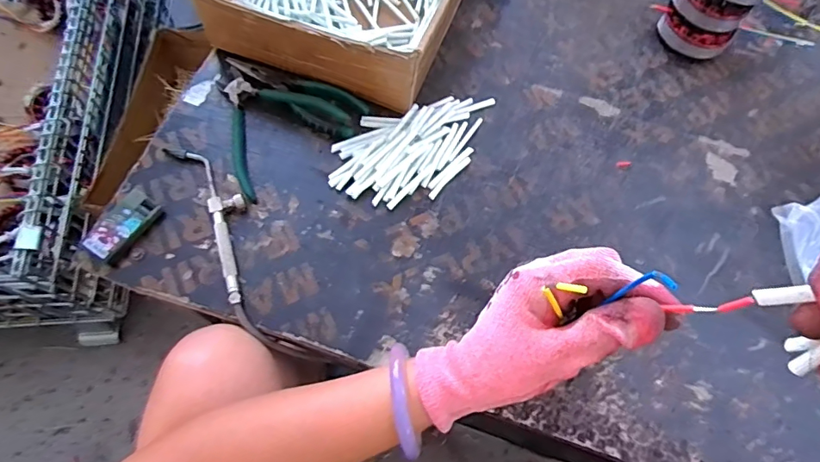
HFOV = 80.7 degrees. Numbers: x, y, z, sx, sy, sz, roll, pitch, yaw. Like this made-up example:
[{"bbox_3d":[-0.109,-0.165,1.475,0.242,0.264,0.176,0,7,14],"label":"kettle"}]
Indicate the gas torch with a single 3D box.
[{"bbox_3d":[-0.178,-0.016,0.457,0.045,0.013,0.173,-25,71,-14],"label":"gas torch"}]

